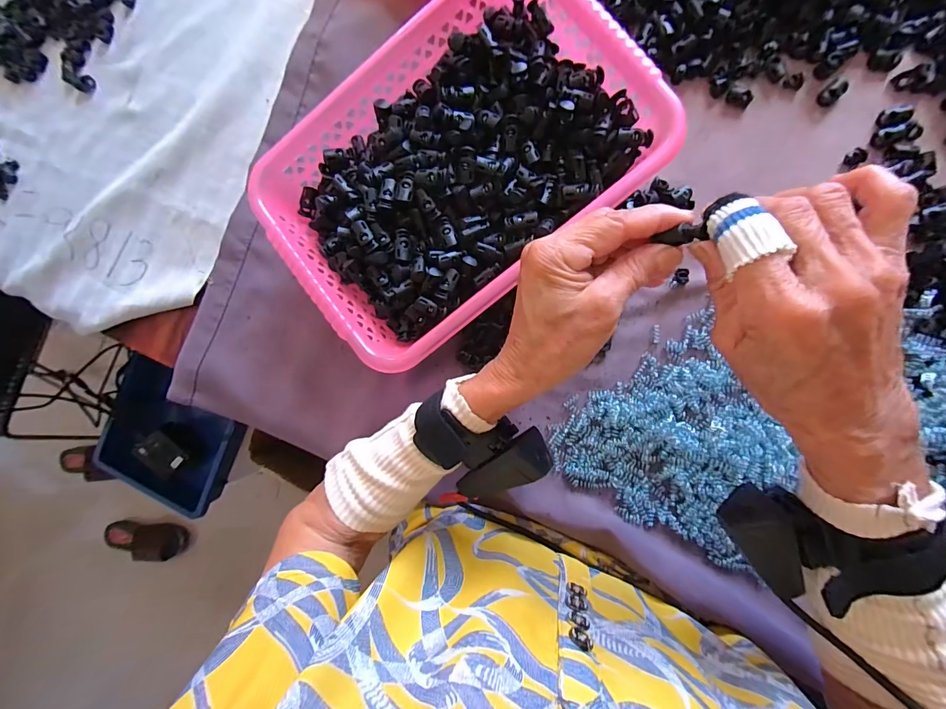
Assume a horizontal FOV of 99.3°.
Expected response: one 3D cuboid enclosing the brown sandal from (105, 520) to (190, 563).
[{"bbox_3d":[-0.805,0.455,0.982,0.214,0.056,0.100,-4,89,8],"label":"brown sandal"}]

